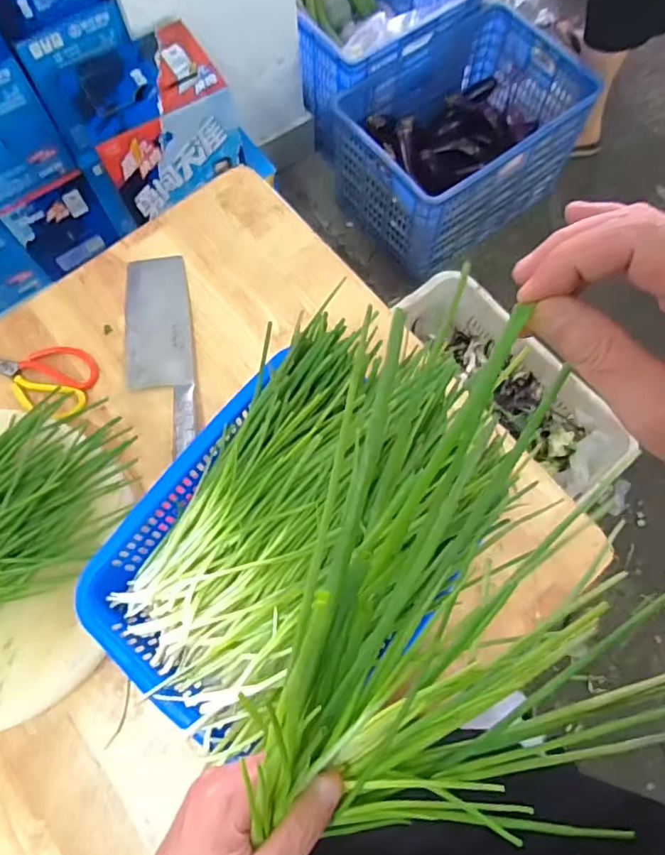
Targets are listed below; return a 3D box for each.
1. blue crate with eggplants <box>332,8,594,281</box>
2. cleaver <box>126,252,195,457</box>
[{"bbox_3d":[0.358,-0.797,1.578,0.642,0.339,0.434,-37,76,-10],"label":"blue crate with eggplants"},{"bbox_3d":[-0.237,-0.107,0.766,0.090,0.026,0.291,-7,75,-1],"label":"cleaver"}]

